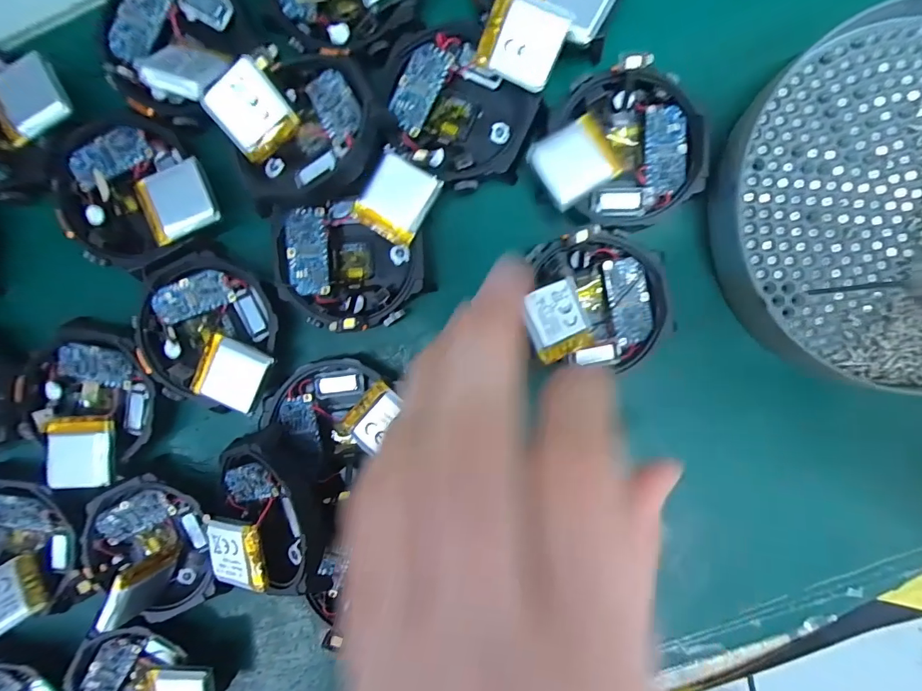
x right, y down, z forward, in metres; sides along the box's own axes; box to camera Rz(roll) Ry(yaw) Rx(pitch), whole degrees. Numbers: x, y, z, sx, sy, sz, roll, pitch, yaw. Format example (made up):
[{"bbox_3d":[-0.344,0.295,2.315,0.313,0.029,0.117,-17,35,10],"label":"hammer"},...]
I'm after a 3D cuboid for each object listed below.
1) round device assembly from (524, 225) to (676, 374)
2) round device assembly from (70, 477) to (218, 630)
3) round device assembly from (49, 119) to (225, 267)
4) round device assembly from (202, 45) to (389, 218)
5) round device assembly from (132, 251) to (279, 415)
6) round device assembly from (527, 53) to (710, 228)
[{"bbox_3d":[0.045,-0.015,0.144,0.044,0.010,0.043,0,90,-8],"label":"round device assembly"},{"bbox_3d":[-0.109,0.072,0.152,0.050,0.022,0.045,39,93,0],"label":"round device assembly"},{"bbox_3d":[-0.108,-0.050,0.147,0.050,0.015,0.046,0,93,2],"label":"round device assembly"},{"bbox_3d":[-0.050,-0.069,0.135,0.049,0.010,0.047,0,93,2],"label":"round device assembly"},{"bbox_3d":[-0.084,-0.003,0.145,0.047,0.010,0.049,0,93,2],"label":"round device assembly"},{"bbox_3d":[0.049,-0.062,0.141,0.054,0.016,0.047,-11,92,3],"label":"round device assembly"}]

